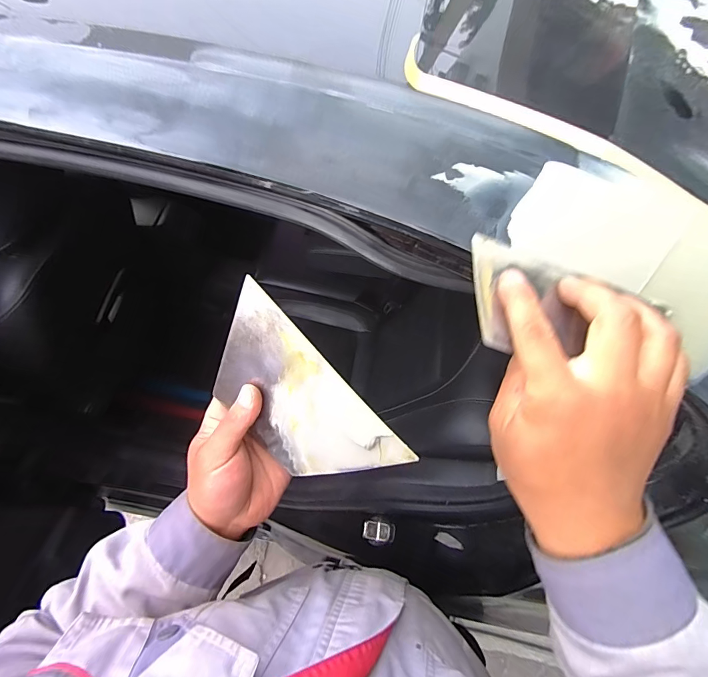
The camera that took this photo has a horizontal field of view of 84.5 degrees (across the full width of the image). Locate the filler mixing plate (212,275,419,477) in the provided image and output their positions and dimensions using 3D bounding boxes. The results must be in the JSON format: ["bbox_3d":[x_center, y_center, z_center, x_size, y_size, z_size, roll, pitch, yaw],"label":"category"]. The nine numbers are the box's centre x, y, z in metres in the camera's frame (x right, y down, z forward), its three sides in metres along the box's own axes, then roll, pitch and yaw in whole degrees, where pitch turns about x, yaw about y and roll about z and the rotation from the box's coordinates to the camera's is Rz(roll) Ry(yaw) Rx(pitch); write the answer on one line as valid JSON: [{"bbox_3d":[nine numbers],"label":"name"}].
[{"bbox_3d":[-0.049,0.054,0.308,0.169,0.102,0.008,48,28,-5],"label":"filler mixing plate"}]

